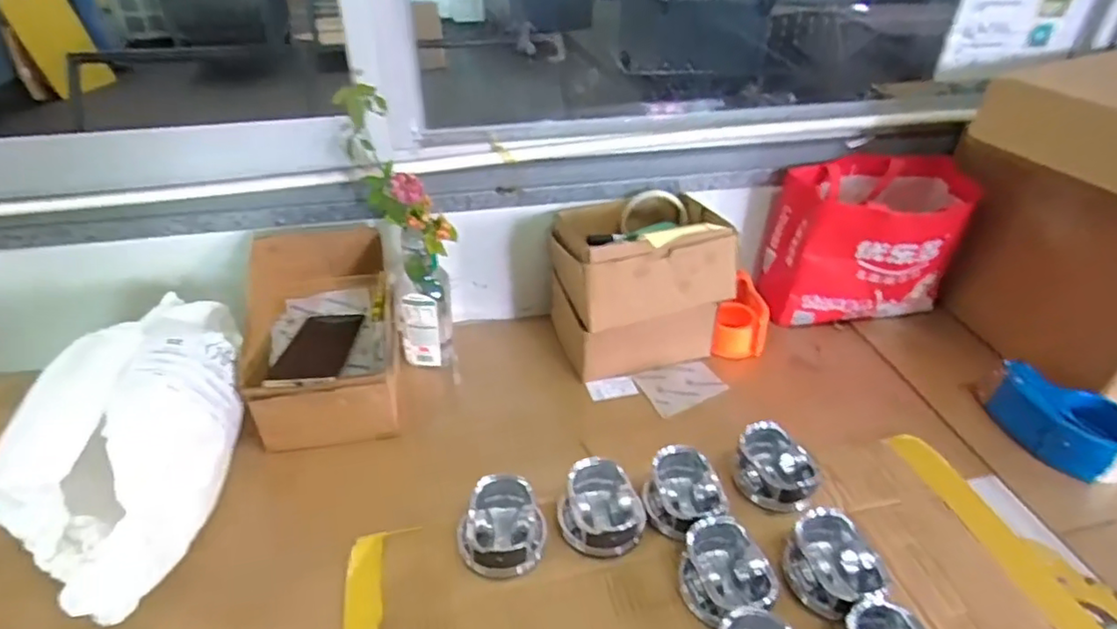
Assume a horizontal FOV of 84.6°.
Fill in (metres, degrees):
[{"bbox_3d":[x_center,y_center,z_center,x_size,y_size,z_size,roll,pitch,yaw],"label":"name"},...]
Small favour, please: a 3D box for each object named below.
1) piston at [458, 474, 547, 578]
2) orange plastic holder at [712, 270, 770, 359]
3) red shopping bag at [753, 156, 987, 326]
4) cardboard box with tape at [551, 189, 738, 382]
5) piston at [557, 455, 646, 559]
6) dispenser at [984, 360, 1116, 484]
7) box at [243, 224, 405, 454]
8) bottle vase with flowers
[{"bbox_3d":[-0.054,0.206,0.593,0.083,0.060,0.081,0,37,0],"label":"piston"},{"bbox_3d":[0.259,-0.001,0.876,0.069,0.064,0.124,8,37,11],"label":"orange plastic holder"},{"bbox_3d":[0.425,-0.099,0.867,0.239,0.208,0.140,9,37,11],"label":"red shopping bag"},{"bbox_3d":[0.104,-0.047,0.810,0.197,0.190,0.145,-9,38,-13],"label":"cardboard box with tape"},{"bbox_3d":[0.044,0.193,0.611,0.082,0.066,0.084,0,37,0],"label":"piston"},{"bbox_3d":[0.579,0.125,0.710,0.075,0.070,0.149,-26,44,-31],"label":"dispenser"},{"bbox_3d":[-0.276,0.020,0.730,0.159,0.166,0.217,-9,38,-12],"label":"box"},{"bbox_3d":[-0.177,-0.094,0.733,0.097,0.345,0.100,-7,37,-10],"label":"bottle vase with flowers"}]

